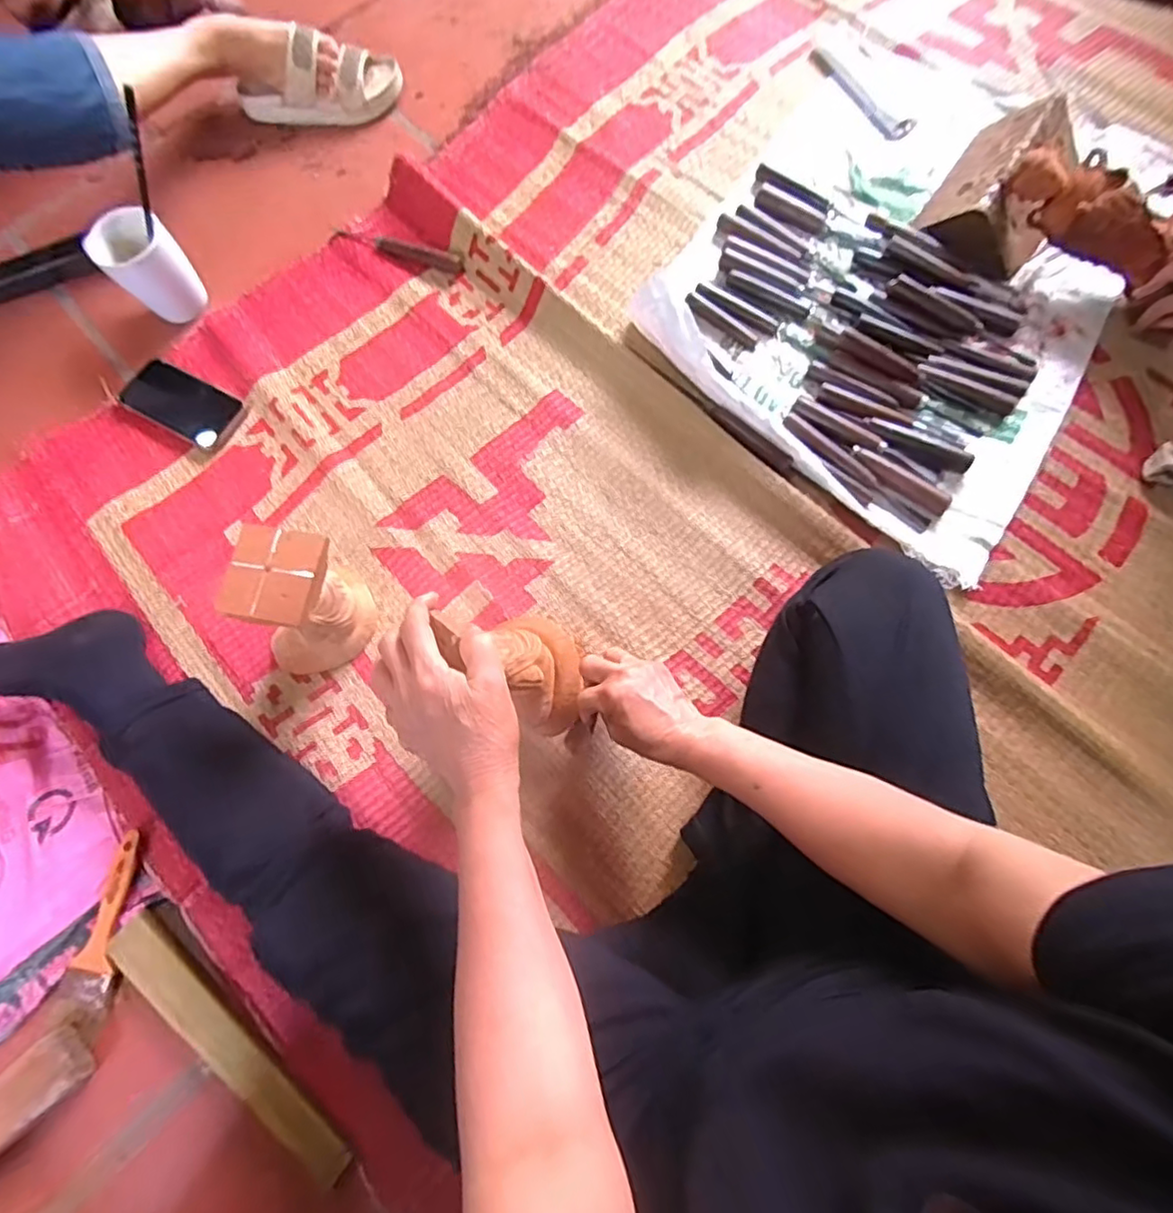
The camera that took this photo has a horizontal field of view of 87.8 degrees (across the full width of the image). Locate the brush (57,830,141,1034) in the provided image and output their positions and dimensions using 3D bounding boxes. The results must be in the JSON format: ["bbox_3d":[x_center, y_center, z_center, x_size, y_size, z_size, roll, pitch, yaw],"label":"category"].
[{"bbox_3d":[-0.443,0.292,0.558,0.042,0.014,0.162,4,74,4],"label":"brush"}]

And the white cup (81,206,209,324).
[{"bbox_3d":[-0.521,-0.406,0.733,0.075,0.097,0.077,-1,74,2],"label":"white cup"}]

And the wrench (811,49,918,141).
[{"bbox_3d":[0.359,-0.681,0.805,0.037,0.015,0.191,-30,77,-6],"label":"wrench"}]

